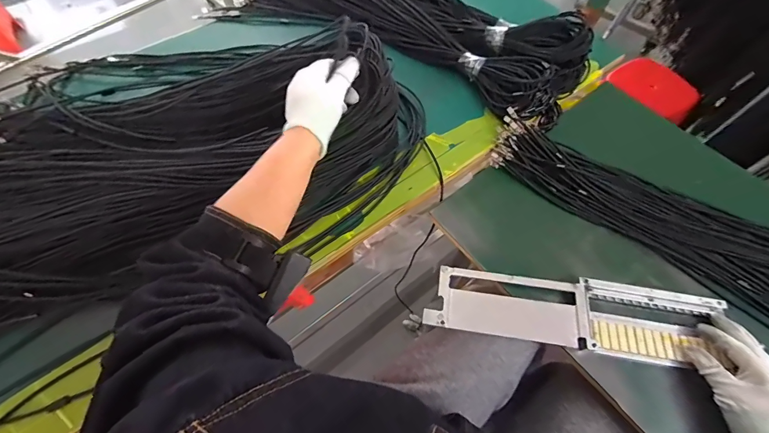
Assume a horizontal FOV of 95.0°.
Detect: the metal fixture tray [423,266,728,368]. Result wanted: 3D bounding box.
[{"bbox_3d":[0.256,0.134,0.487,0.382,0.020,0.099,4,61,2],"label":"metal fixture tray"}]

